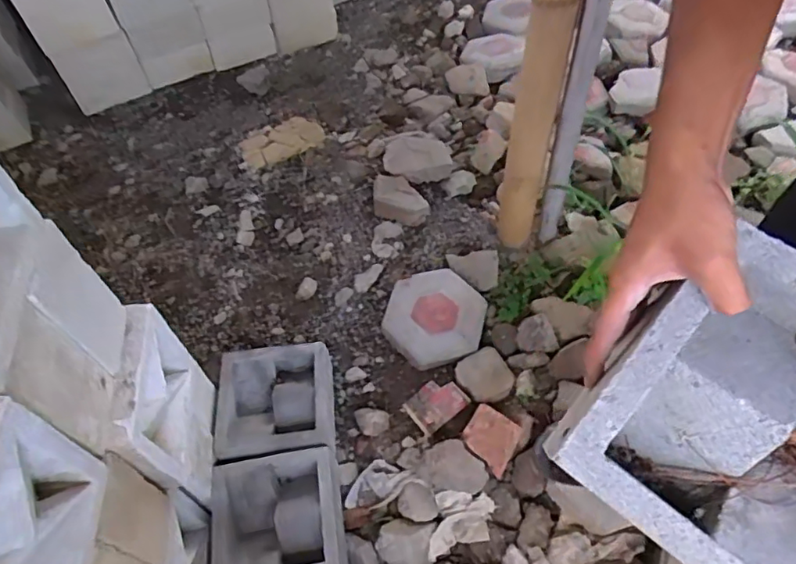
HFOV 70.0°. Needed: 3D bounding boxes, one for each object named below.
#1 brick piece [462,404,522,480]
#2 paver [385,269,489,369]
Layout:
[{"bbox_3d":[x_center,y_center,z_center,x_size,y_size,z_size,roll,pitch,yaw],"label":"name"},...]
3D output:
[{"bbox_3d":[0.172,0.288,1.048,0.094,0.064,0.093,32,62,22],"label":"brick piece"},{"bbox_3d":[0.080,0.065,1.182,0.194,0.050,0.217,12,56,10],"label":"paver"}]

